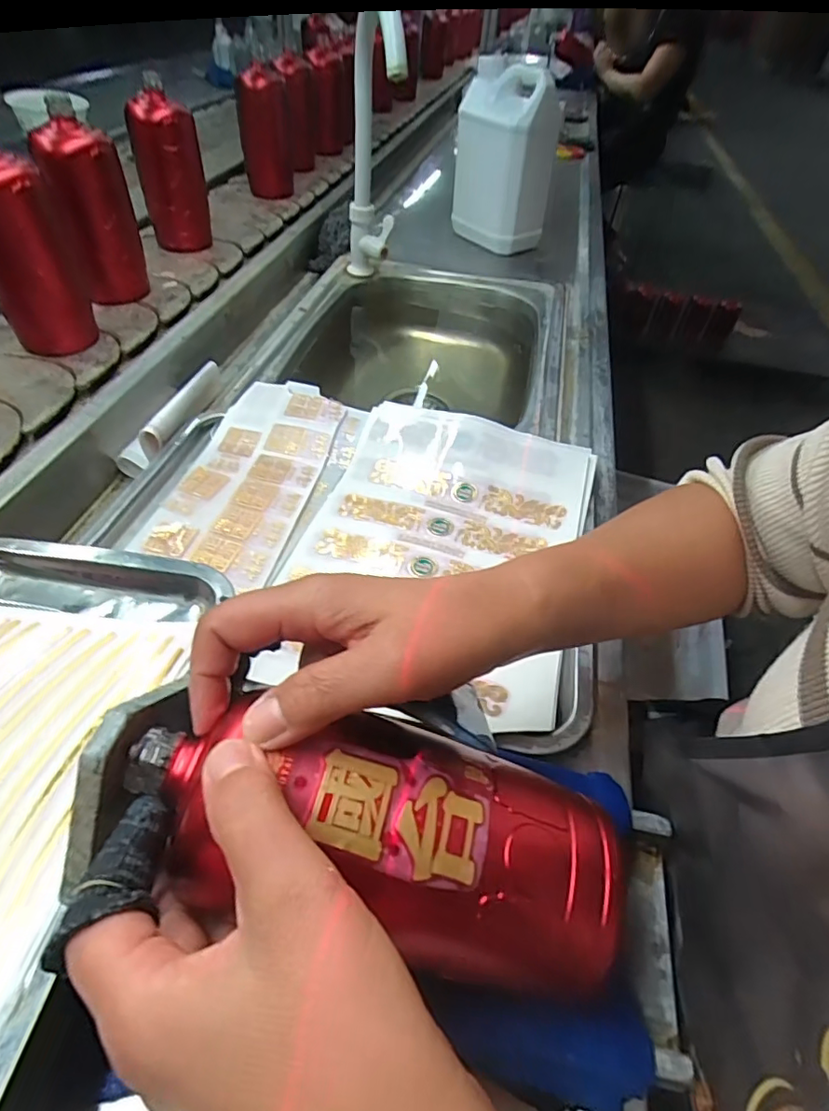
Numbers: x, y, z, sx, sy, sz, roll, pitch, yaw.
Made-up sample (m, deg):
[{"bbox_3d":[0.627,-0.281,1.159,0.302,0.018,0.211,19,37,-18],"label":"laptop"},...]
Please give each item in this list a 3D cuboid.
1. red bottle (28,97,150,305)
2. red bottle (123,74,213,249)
[{"bbox_3d":[-0.351,-0.377,0.612,0.076,0.175,0.076,-17,57,-17],"label":"red bottle"},{"bbox_3d":[-0.321,-0.506,0.729,0.081,0.170,0.080,-13,56,-14],"label":"red bottle"}]

